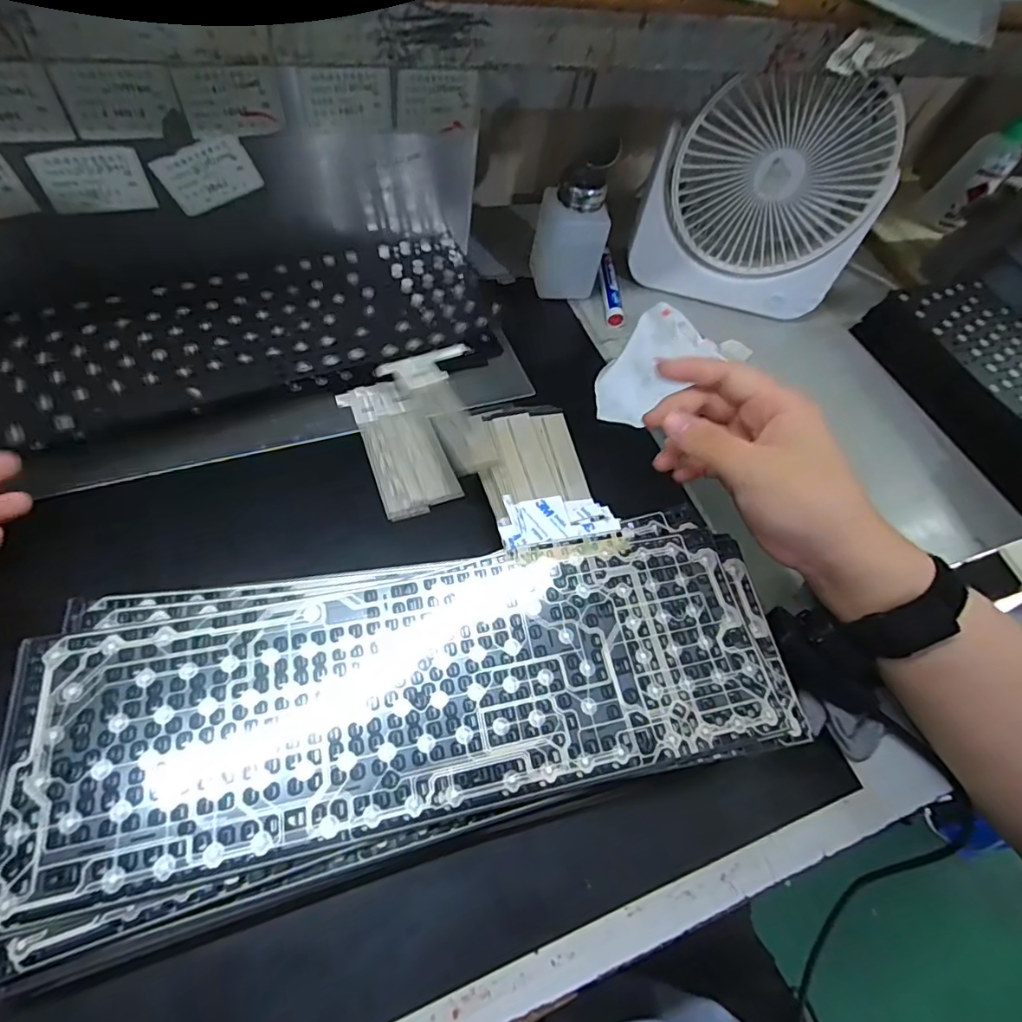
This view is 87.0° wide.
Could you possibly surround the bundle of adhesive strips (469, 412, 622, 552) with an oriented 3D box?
[{"bbox_3d":[0.017,-0.024,0.356,0.068,0.014,0.109,-10,53,-13],"label":"bundle of adhesive strips"}]

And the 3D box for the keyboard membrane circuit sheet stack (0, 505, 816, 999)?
[{"bbox_3d":[-0.039,0.093,0.293,0.387,0.046,0.158,-7,60,-14],"label":"keyboard membrane circuit sheet stack"}]

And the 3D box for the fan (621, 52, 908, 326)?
[{"bbox_3d":[0.212,-0.260,0.456,0.184,0.172,0.052,22,58,4],"label":"fan"}]

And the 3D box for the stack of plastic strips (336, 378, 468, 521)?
[{"bbox_3d":[-0.080,-0.049,0.389,0.054,0.006,0.113,-20,64,-20],"label":"stack of plastic strips"}]

